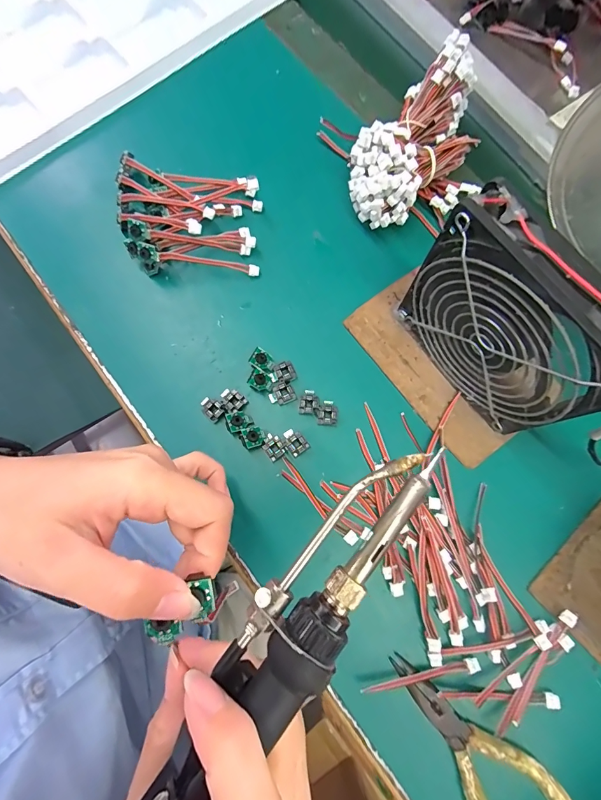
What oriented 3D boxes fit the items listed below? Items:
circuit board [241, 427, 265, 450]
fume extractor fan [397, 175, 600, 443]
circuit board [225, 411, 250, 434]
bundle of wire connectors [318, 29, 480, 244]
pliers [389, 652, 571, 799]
[{"bbox_3d":[-0.033,0.027,0.267,0.014,0.012,0.015,-21,78,-5],"label":"circuit board"},{"bbox_3d":[0.119,-0.034,0.221,0.029,0.128,0.127,-34,80,-8],"label":"fume extractor fan"},{"bbox_3d":[-0.044,0.015,0.267,0.015,0.004,0.015,-14,67,-23],"label":"circuit board"},{"bbox_3d":[0.094,-0.200,0.299,0.137,0.051,0.097,-34,80,-8],"label":"bundle of wire connectors"},{"bbox_3d":[0.106,0.211,0.225,0.050,0.013,0.127,-38,80,-8],"label":"pliers"}]

